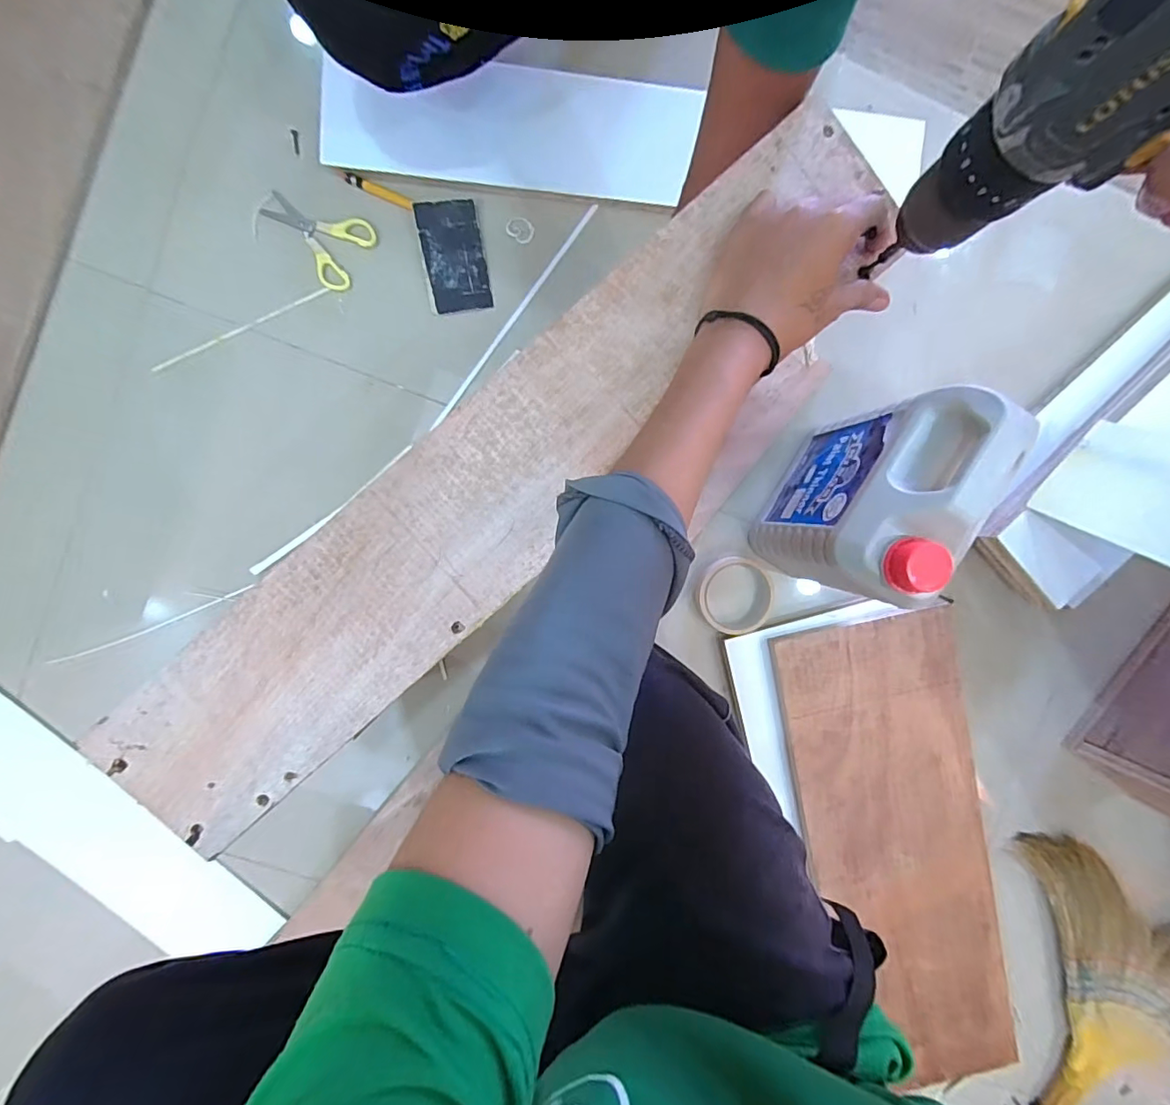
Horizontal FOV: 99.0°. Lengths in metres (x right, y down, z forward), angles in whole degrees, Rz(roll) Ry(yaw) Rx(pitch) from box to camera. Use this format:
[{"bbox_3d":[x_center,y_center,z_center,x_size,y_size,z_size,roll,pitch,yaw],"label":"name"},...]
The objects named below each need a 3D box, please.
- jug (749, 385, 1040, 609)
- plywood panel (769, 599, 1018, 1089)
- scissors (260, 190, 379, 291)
[{"bbox_3d":[0.274,-0.046,0.496,0.094,0.226,0.178,32,92,-6],"label":"jug"},{"bbox_3d":[0.391,0.377,0.621,0.219,0.011,0.604,-12,95,-1],"label":"plywood panel"},{"bbox_3d":[-0.295,-0.352,0.547,0.115,0.004,0.080,35,92,-6],"label":"scissors"}]

